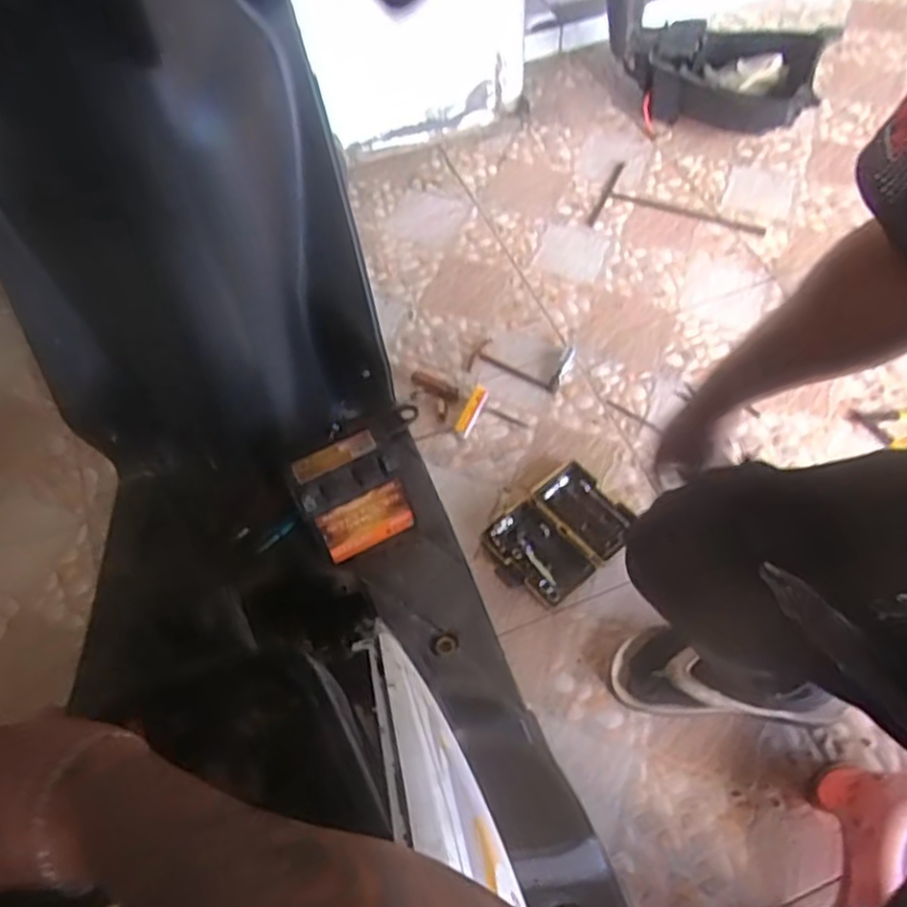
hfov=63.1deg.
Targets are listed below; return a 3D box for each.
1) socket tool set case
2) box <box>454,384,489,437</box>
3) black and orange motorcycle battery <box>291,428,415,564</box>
[{"bbox_3d":[0.149,0.114,1.064,0.208,0.026,0.146,-36,63,-19],"label":"socket tool set case"},{"bbox_3d":[0.030,-0.069,1.163,0.027,0.008,0.092,20,61,14],"label":"box"},{"bbox_3d":[-0.105,0.046,0.771,0.104,0.100,0.084,-24,60,-13],"label":"black and orange motorcycle battery"}]

